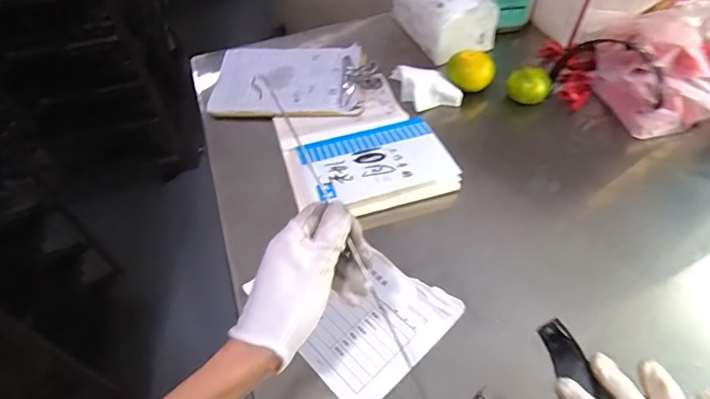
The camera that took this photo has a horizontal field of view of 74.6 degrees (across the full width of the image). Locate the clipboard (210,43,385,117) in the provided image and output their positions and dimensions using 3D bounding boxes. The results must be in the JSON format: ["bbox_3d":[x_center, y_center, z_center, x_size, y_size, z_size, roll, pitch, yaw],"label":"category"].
[{"bbox_3d":[-0.089,-0.182,0.684,0.231,0.025,0.175,-2,52,2],"label":"clipboard"}]

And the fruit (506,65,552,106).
[{"bbox_3d":[0.235,-0.153,0.632,0.057,0.040,0.041,14,54,14],"label":"fruit"}]

